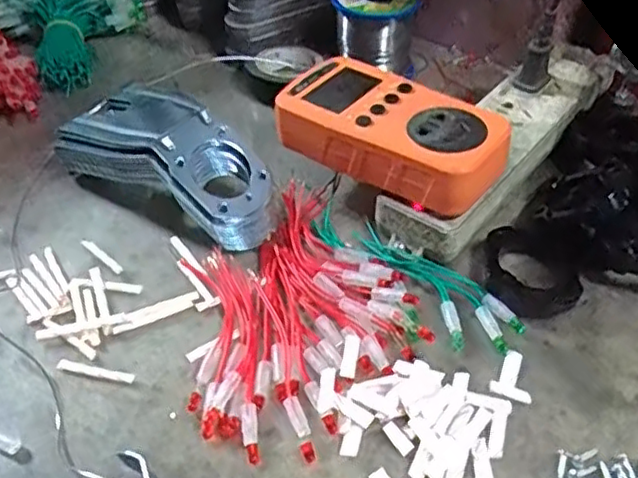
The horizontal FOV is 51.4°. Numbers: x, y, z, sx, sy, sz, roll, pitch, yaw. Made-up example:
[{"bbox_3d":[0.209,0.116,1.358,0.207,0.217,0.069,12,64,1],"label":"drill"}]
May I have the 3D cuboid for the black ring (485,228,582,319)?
[{"bbox_3d":[0.115,0.019,0.355,0.049,0.018,0.045,-1,45,1],"label":"black ring"}]

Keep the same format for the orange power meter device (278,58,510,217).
[{"bbox_3d":[0.039,-0.059,0.371,0.121,0.034,0.060,30,53,27],"label":"orange power meter device"}]

